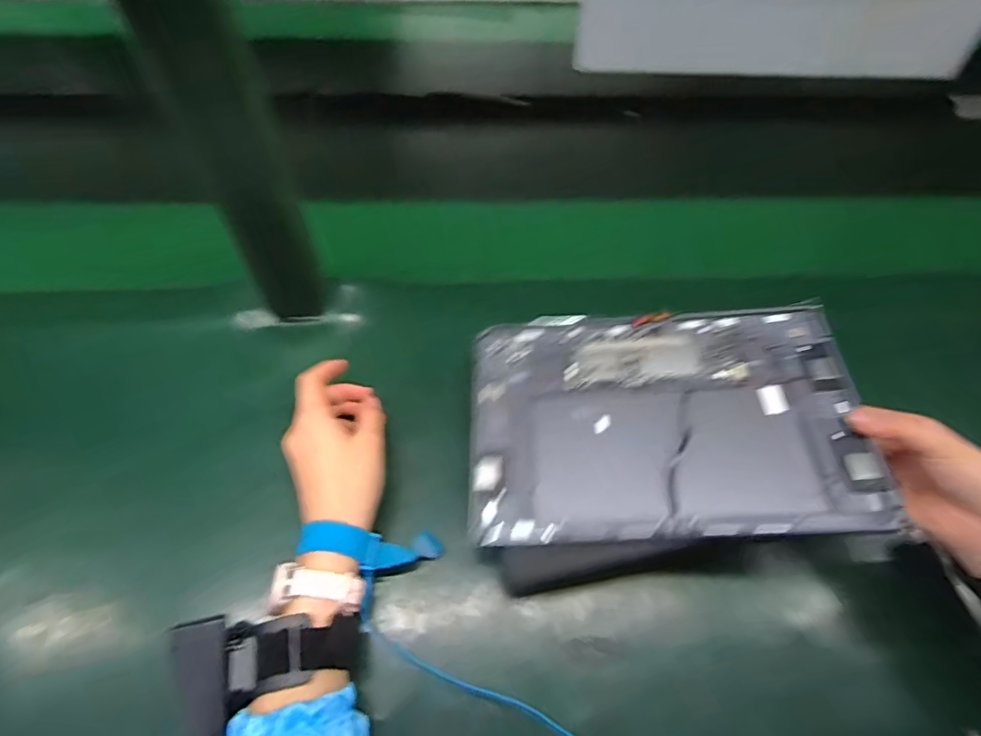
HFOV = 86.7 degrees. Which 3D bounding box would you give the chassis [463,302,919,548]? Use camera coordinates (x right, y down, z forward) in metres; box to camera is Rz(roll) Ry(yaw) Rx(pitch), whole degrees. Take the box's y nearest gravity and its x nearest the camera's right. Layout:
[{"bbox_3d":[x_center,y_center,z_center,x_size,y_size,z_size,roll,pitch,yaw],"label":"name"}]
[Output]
[{"bbox_3d":[0.116,0.031,0.361,0.251,0.012,0.169,-4,56,6],"label":"chassis"}]

